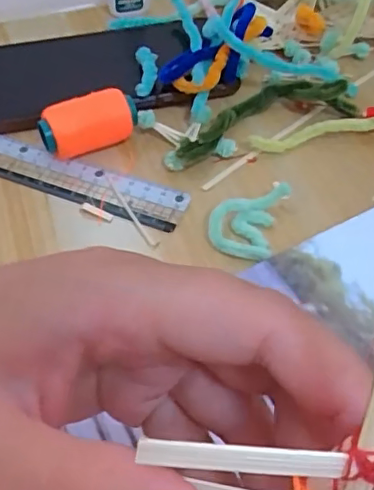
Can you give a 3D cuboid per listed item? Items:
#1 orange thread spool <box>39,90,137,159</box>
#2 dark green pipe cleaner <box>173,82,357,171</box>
[{"bbox_3d":[-0.055,-0.068,0.320,0.056,0.024,0.027,-22,56,-16],"label":"orange thread spool"},{"bbox_3d":[0.042,-0.081,0.334,0.119,0.023,0.040,-20,56,-15],"label":"dark green pipe cleaner"}]

